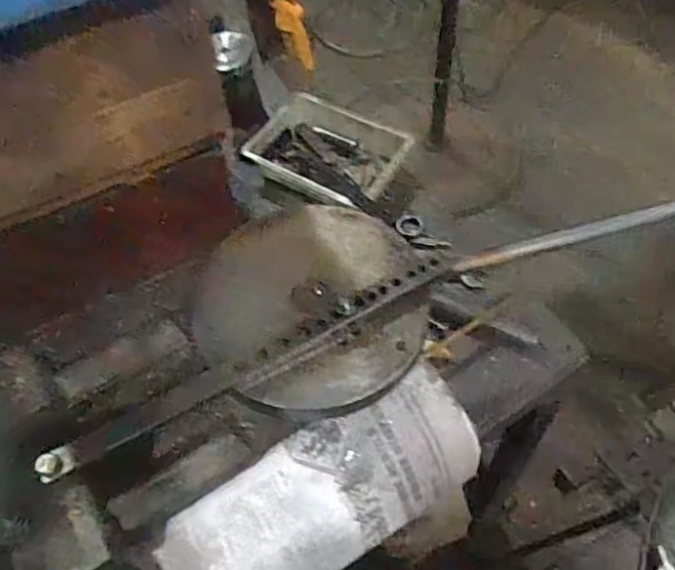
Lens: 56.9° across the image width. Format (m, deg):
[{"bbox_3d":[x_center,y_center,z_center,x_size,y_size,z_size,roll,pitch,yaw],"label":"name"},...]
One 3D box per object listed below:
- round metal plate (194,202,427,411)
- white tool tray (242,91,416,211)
[{"bbox_3d":[-0.023,0.008,0.507,0.171,0.021,0.189,-7,56,0],"label":"round metal plate"},{"bbox_3d":[-0.013,-0.156,0.761,0.182,0.047,0.131,25,62,20],"label":"white tool tray"}]

